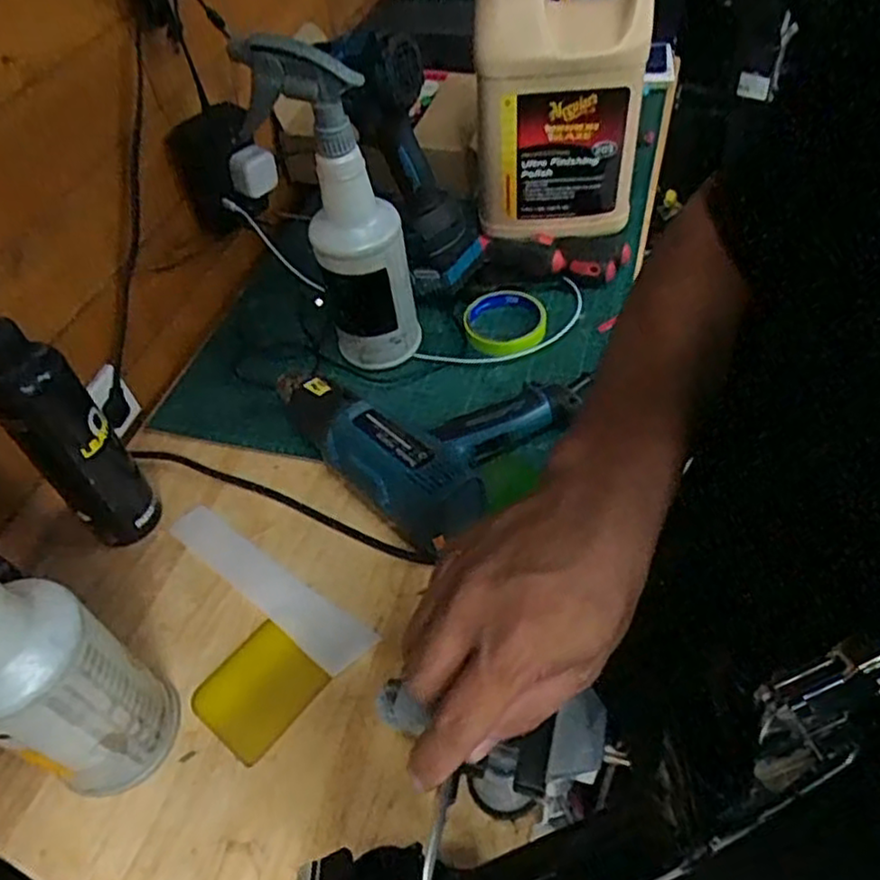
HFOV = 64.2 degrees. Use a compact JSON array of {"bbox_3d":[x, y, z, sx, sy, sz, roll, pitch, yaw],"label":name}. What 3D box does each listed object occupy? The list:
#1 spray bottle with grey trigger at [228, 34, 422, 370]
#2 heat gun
[{"bbox_3d":[-0.086,-0.193,0.637,0.101,0.307,0.090,32,61,29],"label":"spray bottle with grey trigger"},{"bbox_3d":[-0.015,-0.027,0.643,0.217,0.077,0.202,35,62,30],"label":"heat gun"}]

